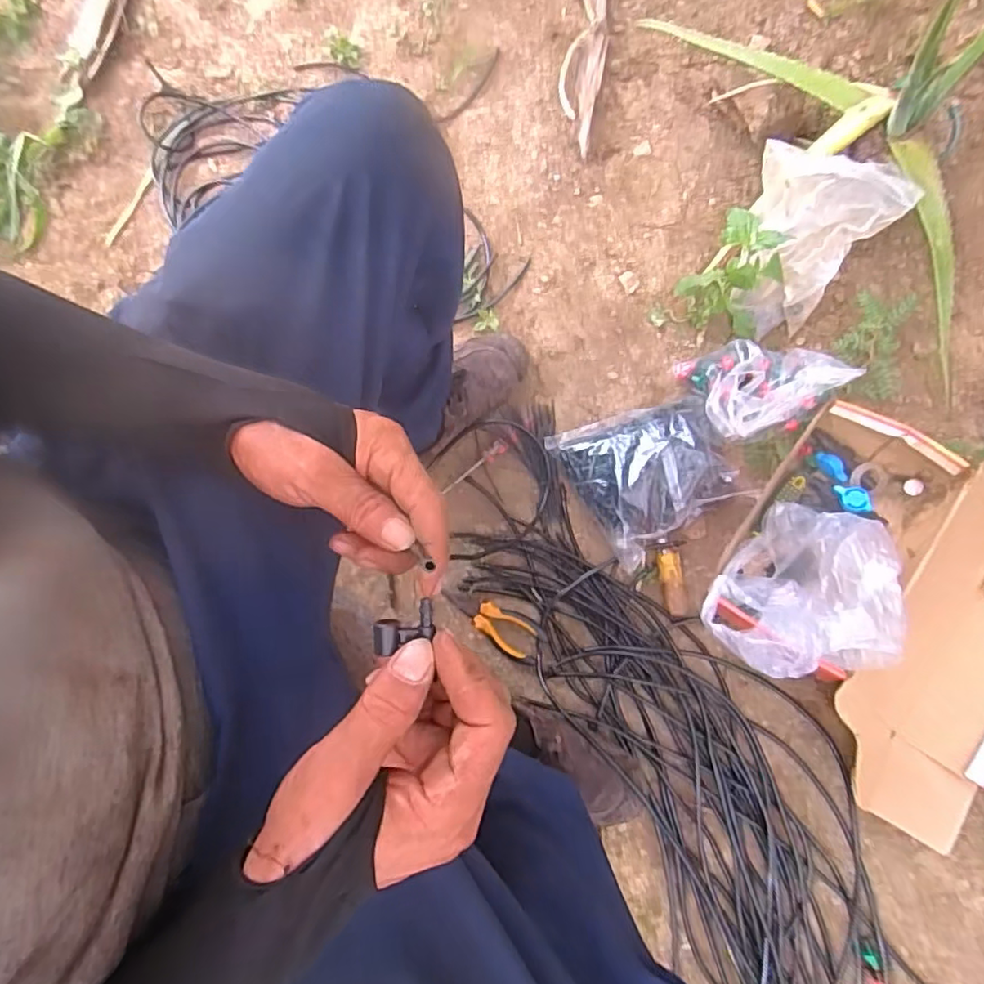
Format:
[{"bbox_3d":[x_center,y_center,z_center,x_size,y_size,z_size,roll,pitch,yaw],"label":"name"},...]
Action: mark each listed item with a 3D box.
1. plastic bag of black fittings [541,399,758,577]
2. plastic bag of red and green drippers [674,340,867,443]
[{"bbox_3d":[0.197,-0.033,0.760,0.192,0.059,0.190,-30,79,-5],"label":"plastic bag of black fittings"},{"bbox_3d":[0.336,-0.143,0.753,0.150,0.115,0.132,-16,78,-2],"label":"plastic bag of red and green drippers"}]

